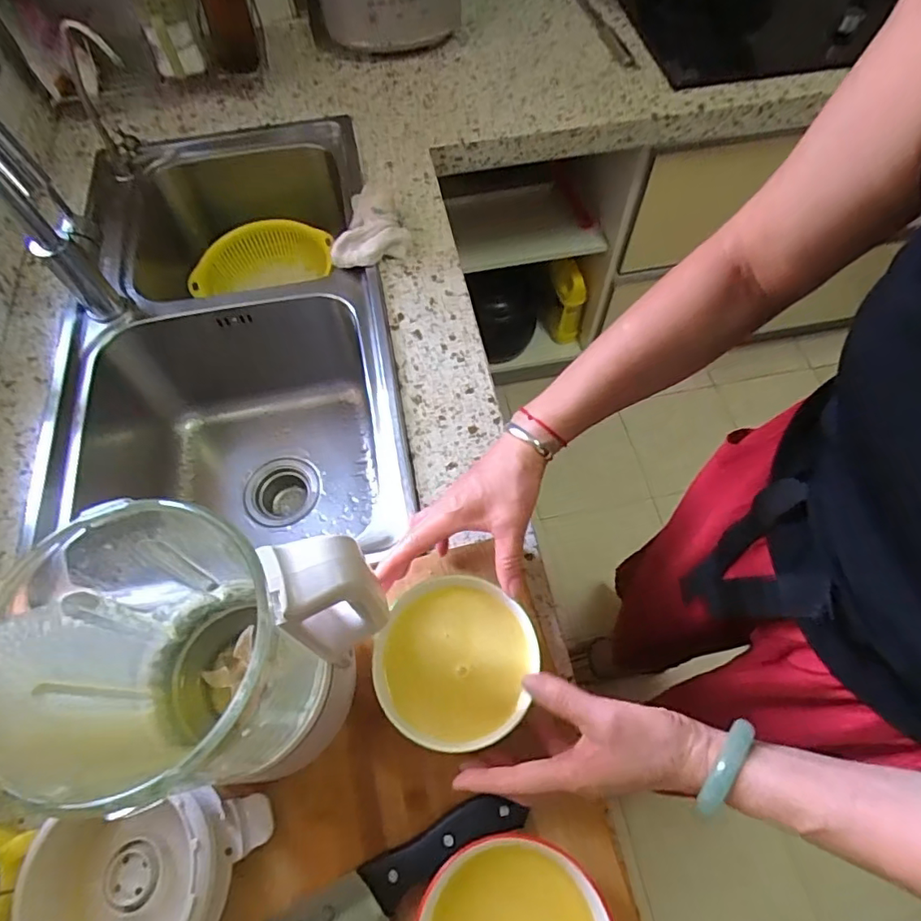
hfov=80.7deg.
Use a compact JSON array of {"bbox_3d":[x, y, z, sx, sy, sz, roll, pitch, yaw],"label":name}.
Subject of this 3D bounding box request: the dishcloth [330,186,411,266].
[{"bbox_3d":[-0.131,-0.316,0.730,0.104,0.044,0.117,-17,64,-8],"label":"dishcloth"}]

